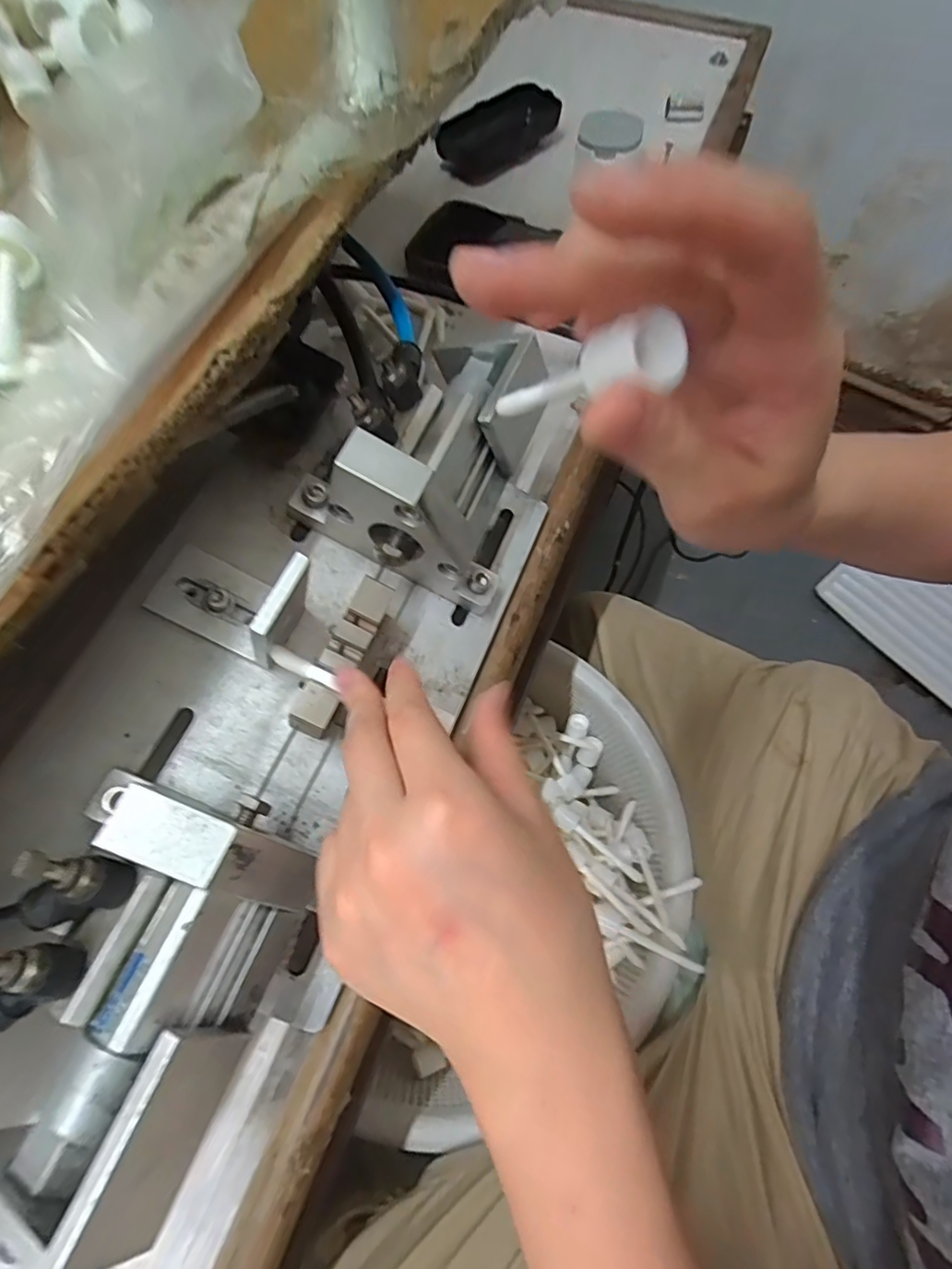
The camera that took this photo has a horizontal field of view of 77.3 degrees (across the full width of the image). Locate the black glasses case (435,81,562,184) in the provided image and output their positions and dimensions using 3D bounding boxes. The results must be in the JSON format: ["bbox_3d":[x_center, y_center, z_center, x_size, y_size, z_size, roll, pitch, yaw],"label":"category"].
[{"bbox_3d":[0.018,-0.436,0.522,0.053,0.035,0.111,42,72,16],"label":"black glasses case"}]

